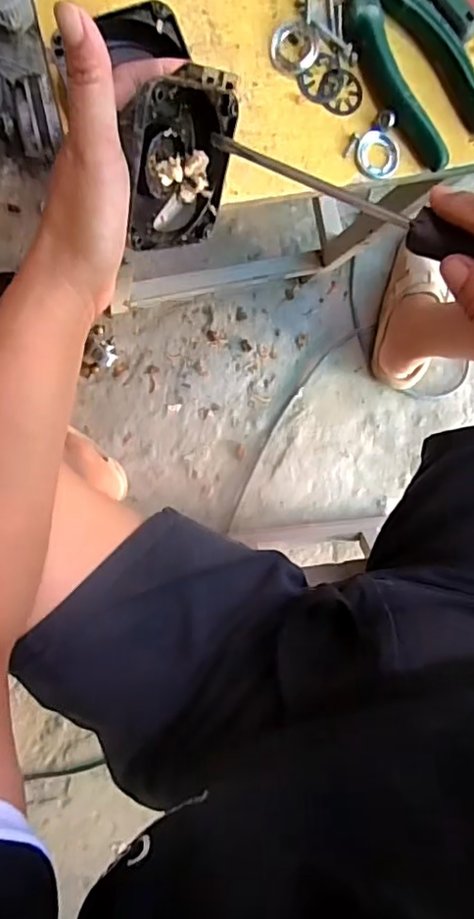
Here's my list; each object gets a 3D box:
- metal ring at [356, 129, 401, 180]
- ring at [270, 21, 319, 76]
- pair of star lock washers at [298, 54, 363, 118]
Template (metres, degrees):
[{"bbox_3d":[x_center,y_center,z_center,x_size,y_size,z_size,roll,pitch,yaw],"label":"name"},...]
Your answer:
[{"bbox_3d":[0.103,-0.221,0.426,0.033,0.007,0.032,-1,97,-8],"label":"metal ring"},{"bbox_3d":[0.040,-0.286,0.407,0.035,0.009,0.031,-30,93,-7],"label":"ring"},{"bbox_3d":[0.068,-0.264,0.417,0.045,0.004,0.033,34,96,-17],"label":"pair of star lock washers"}]

